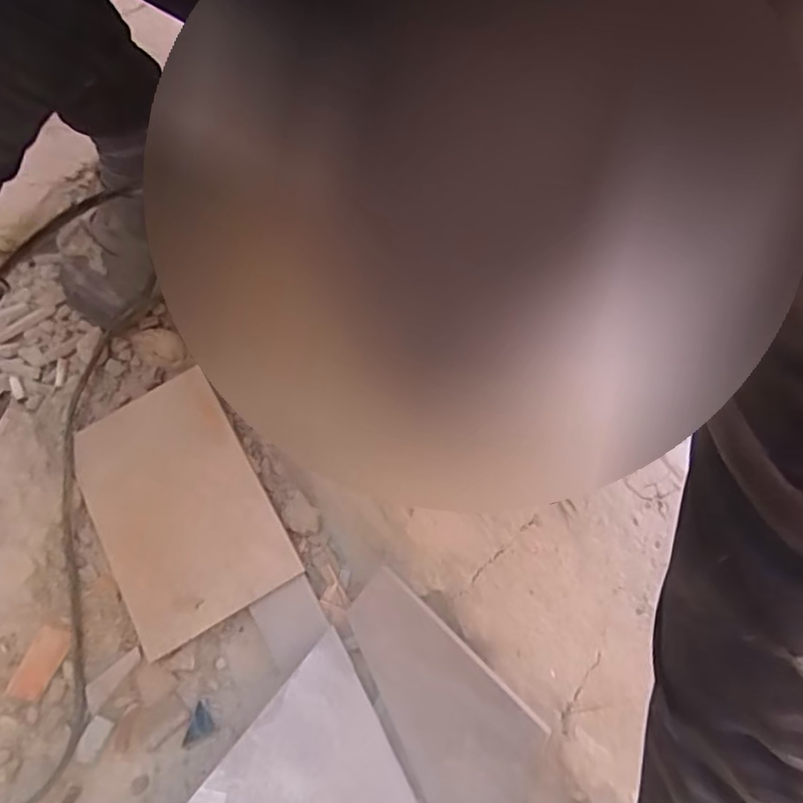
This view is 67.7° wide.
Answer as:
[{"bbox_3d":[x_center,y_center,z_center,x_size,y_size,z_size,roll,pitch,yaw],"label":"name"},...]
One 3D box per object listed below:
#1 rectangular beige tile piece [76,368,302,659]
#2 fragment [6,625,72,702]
[{"bbox_3d":[-0.204,0.089,0.538,0.147,0.009,0.226,-29,69,-6],"label":"rectangular beige tile piece"},{"bbox_3d":[-0.291,0.210,0.481,0.028,0.004,0.052,18,61,3],"label":"fragment"}]

